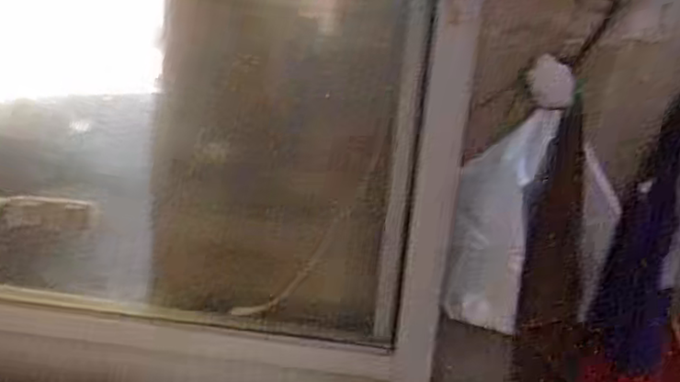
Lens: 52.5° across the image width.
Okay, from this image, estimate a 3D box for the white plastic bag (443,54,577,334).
[{"bbox_3d":[0.228,0.010,0.945,0.119,0.376,0.060,19,17,37],"label":"white plastic bag"}]

